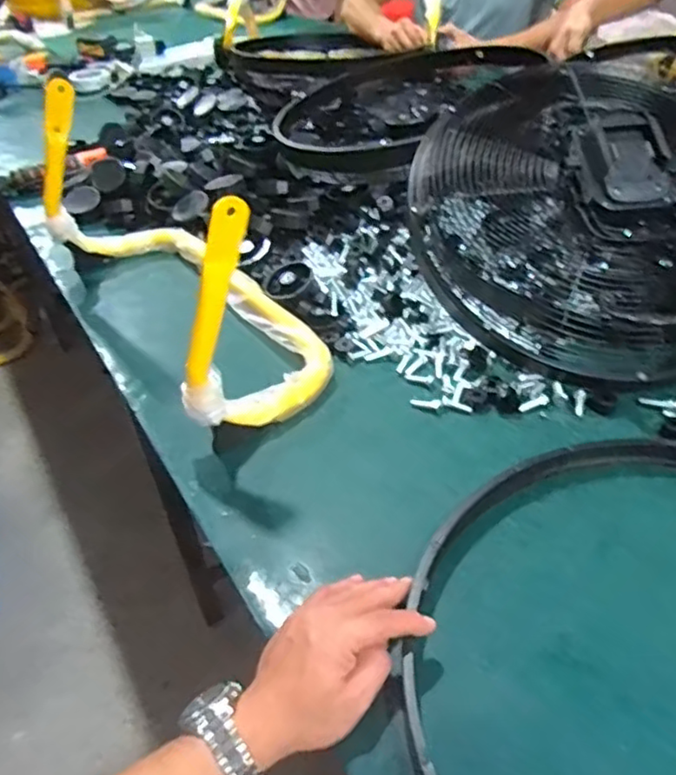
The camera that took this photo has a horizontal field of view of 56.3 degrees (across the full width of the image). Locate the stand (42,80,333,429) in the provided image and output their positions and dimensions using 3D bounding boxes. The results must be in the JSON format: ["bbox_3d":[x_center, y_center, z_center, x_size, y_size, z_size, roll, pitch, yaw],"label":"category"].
[{"bbox_3d":[-0.204,-0.183,0.766,0.194,0.252,0.530,-26,45,-23],"label":"stand"}]

